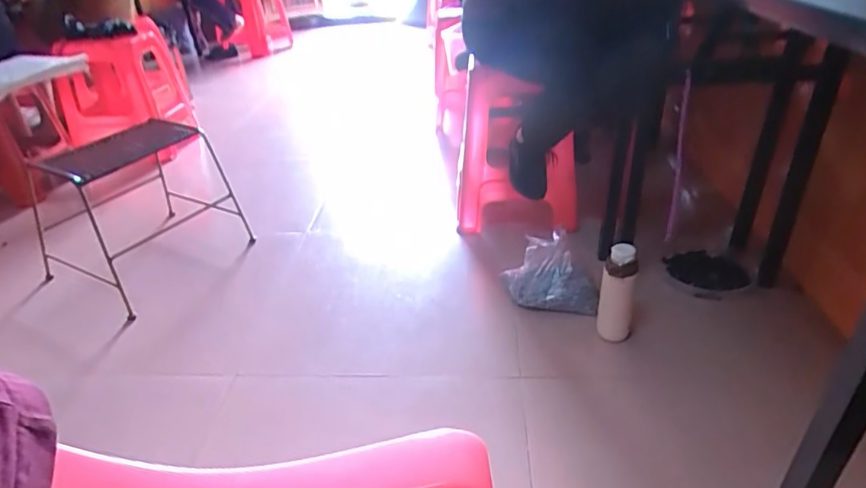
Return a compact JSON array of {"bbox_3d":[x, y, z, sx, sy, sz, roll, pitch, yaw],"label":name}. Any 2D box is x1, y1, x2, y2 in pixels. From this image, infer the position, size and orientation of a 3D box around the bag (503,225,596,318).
[{"bbox_3d":[0.272,0.057,1.285,0.213,0.148,0.141,1,32,9],"label":"bag"}]

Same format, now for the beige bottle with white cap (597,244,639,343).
[{"bbox_3d":[0.386,0.099,1.146,0.061,0.201,0.061,21,40,35],"label":"beige bottle with white cap"}]

